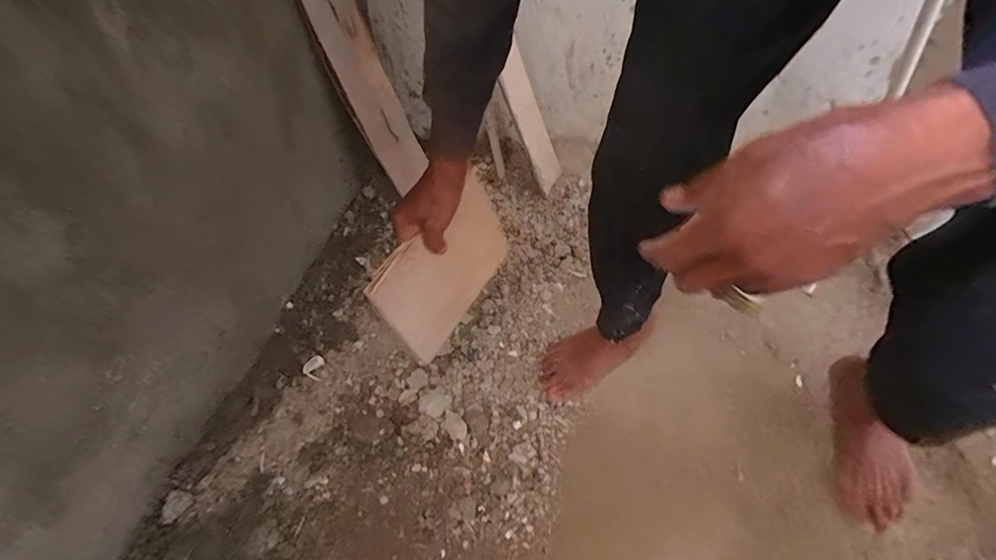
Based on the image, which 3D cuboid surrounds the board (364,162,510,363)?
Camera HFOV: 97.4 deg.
[{"bbox_3d":[-0.066,-0.020,0.595,0.012,0.151,0.232,10,53,36],"label":"board"}]

